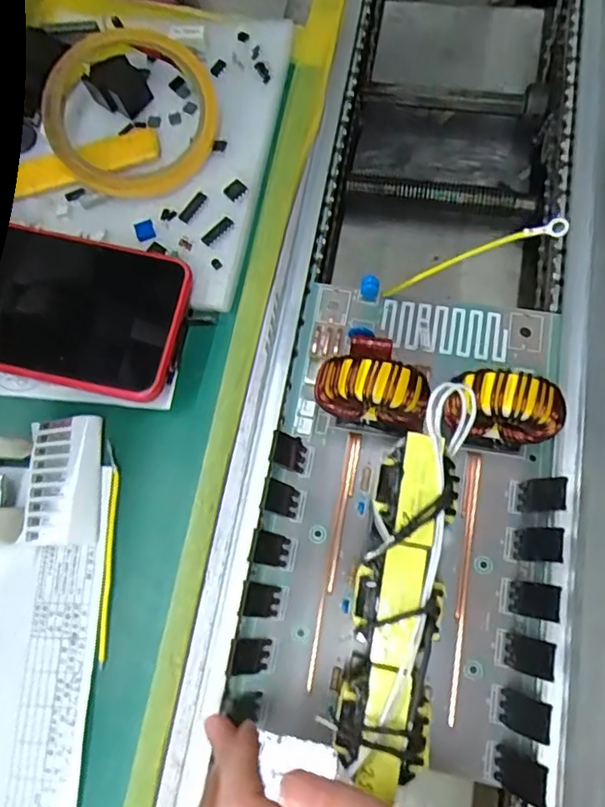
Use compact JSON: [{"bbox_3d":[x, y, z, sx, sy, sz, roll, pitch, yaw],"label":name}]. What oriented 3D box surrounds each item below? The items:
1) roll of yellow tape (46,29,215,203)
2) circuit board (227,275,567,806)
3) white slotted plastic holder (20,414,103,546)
[{"bbox_3d":[-0.094,-0.161,0.325,0.092,0.014,0.092,-1,89,-5],"label":"roll of yellow tape"},{"bbox_3d":[0.051,0.043,0.265,0.134,0.059,0.219,10,74,4],"label":"circuit board"},{"bbox_3d":[-0.117,0.037,0.288,0.032,0.012,0.062,-4,69,2],"label":"white slotted plastic holder"}]

